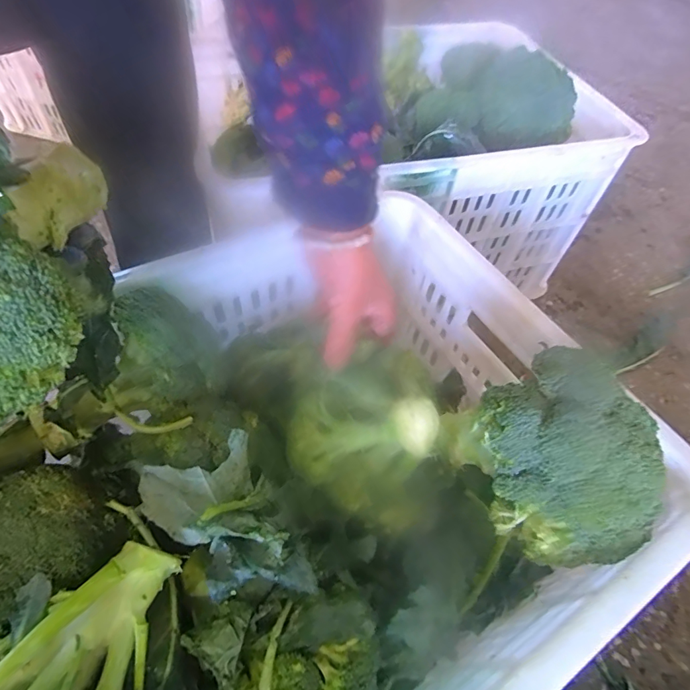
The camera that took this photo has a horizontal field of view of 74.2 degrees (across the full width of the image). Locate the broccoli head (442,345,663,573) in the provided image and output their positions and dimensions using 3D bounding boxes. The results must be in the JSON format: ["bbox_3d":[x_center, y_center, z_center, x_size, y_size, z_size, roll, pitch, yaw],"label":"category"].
[{"bbox_3d":[0.131,0.064,0.266,0.109,0.075,0.108,-22,62,-20],"label":"broccoli head"}]

